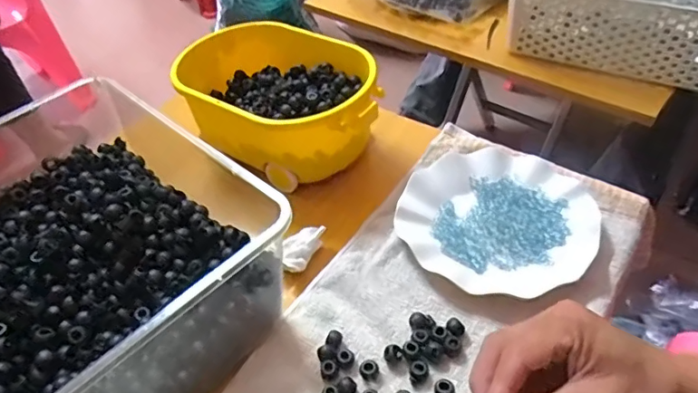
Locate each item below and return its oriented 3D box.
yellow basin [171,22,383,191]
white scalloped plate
[{"bbox_3d":[-0.081,-0.105,0.597,0.252,0.104,0.166,27,54,29],"label":"yellow basin"},{"bbox_3d":[0.144,0.020,0.505,0.187,0.023,0.172,-3,45,3],"label":"white scalloped plate"}]

